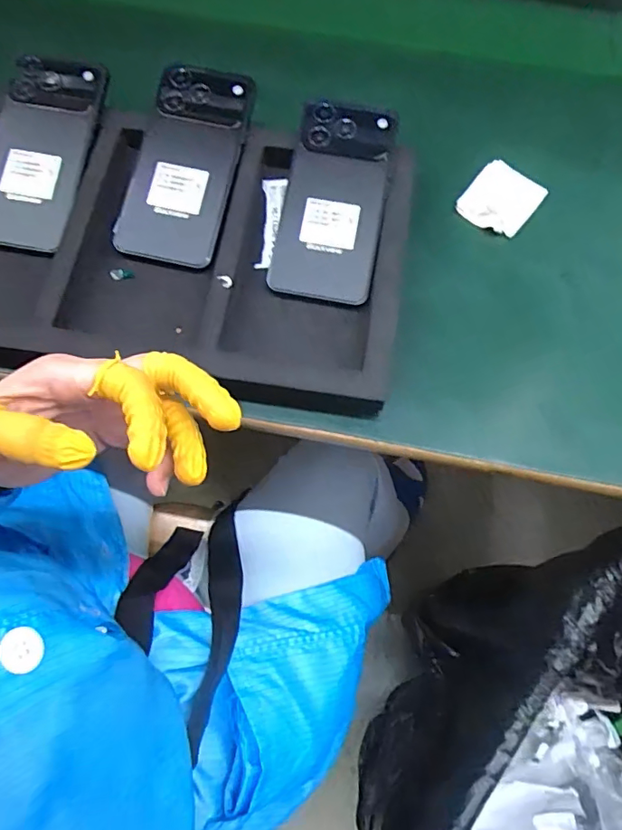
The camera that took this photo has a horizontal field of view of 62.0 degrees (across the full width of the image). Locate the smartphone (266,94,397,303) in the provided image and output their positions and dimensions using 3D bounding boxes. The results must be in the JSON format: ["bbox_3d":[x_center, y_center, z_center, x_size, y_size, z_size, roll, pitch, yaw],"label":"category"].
[{"bbox_3d":[0.018,-0.166,0.405,0.078,0.016,0.164,11,89,2],"label":"smartphone"}]

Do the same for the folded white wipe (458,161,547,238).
[{"bbox_3d":[0.159,-0.181,0.436,0.057,0.018,0.059,35,74,10],"label":"folded white wipe"}]

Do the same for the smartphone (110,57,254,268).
[{"bbox_3d":[-0.100,-0.201,0.415,0.080,0.011,0.170,15,90,5],"label":"smartphone"}]

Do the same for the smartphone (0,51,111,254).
[{"bbox_3d":[-0.219,-0.210,0.414,0.081,0.014,0.164,18,90,7],"label":"smartphone"}]

